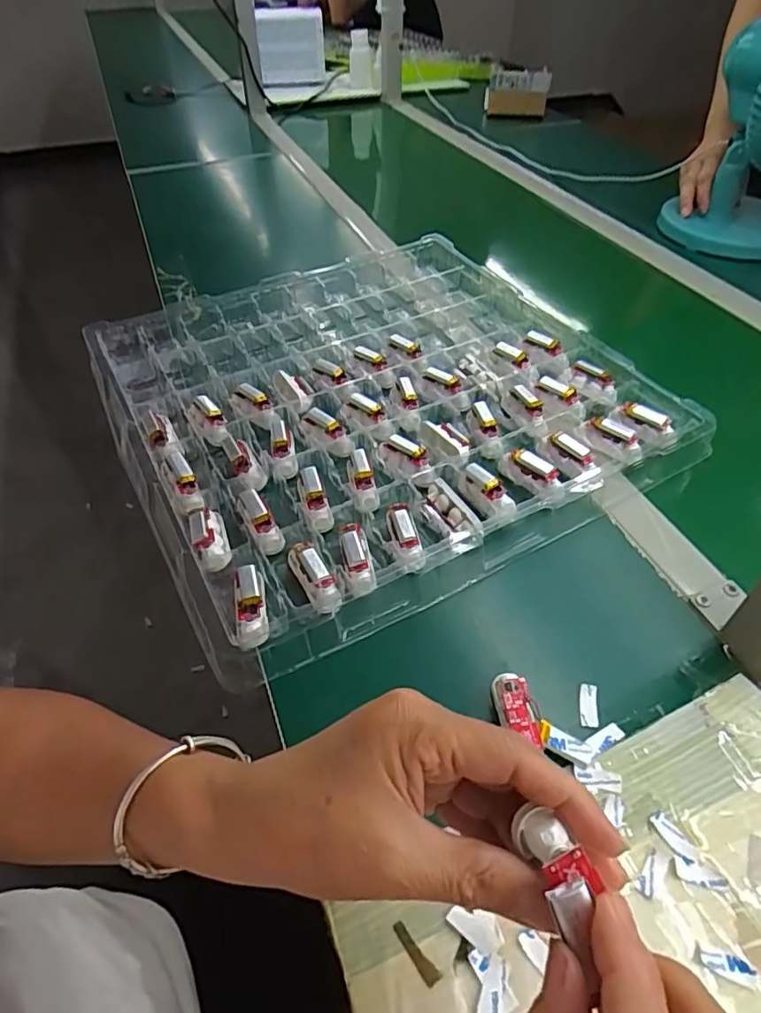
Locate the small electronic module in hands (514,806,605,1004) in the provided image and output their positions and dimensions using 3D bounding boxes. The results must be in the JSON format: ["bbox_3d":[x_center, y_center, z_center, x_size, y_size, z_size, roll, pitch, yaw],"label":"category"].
[{"bbox_3d":[0.060,0.121,0.189,0.016,0.014,0.037,-11,32,-9],"label":"small electronic module in hands"}]

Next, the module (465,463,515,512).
[{"bbox_3d":[0.087,-0.016,0.458,0.018,0.023,0.048,-25,52,-21],"label":"module"}]

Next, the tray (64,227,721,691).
[{"bbox_3d":[-0.009,-0.119,0.564,0.459,0.035,0.462,-23,51,-19],"label":"tray"}]

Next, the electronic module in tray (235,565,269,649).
[{"bbox_3d":[-0.091,0.066,0.392,0.021,0.012,0.058,-11,48,-10],"label":"electronic module in tray"}]

